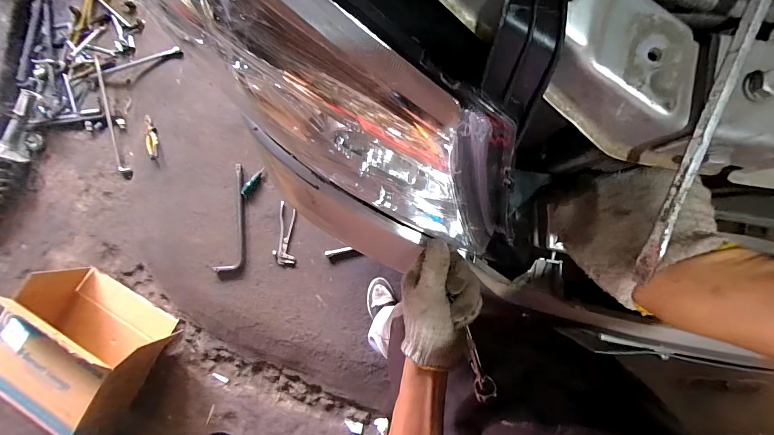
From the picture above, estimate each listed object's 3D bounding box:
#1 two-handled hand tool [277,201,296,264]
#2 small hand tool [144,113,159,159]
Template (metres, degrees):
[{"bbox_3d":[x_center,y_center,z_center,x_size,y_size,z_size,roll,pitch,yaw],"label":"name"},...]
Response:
[{"bbox_3d":[-0.395,0.065,1.361,0.071,0.028,0.244,4,88,4],"label":"two-handled hand tool"},{"bbox_3d":[-1.023,-0.349,1.492,0.040,0.042,0.187,-7,87,4],"label":"small hand tool"}]

